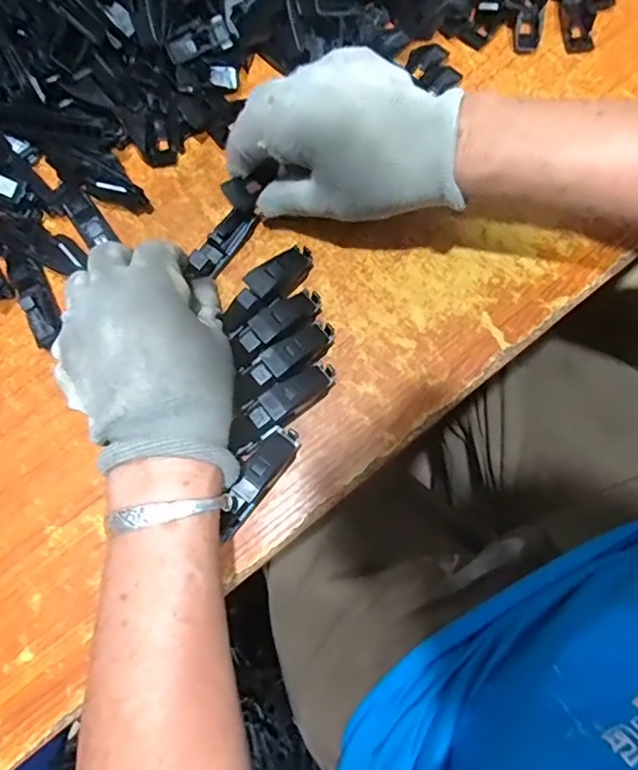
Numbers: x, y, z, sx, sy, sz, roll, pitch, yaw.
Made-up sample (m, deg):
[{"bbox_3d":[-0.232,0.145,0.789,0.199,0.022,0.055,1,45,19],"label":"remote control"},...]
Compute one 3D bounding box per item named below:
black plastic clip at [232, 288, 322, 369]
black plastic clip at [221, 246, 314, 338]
[{"bbox_3d":[-0.025,-0.035,0.331,0.063,0.023,0.020,-36,79,-7],"label":"black plastic clip"},{"bbox_3d":[-0.031,-0.060,0.337,0.068,0.023,0.019,-40,79,-8],"label":"black plastic clip"}]

